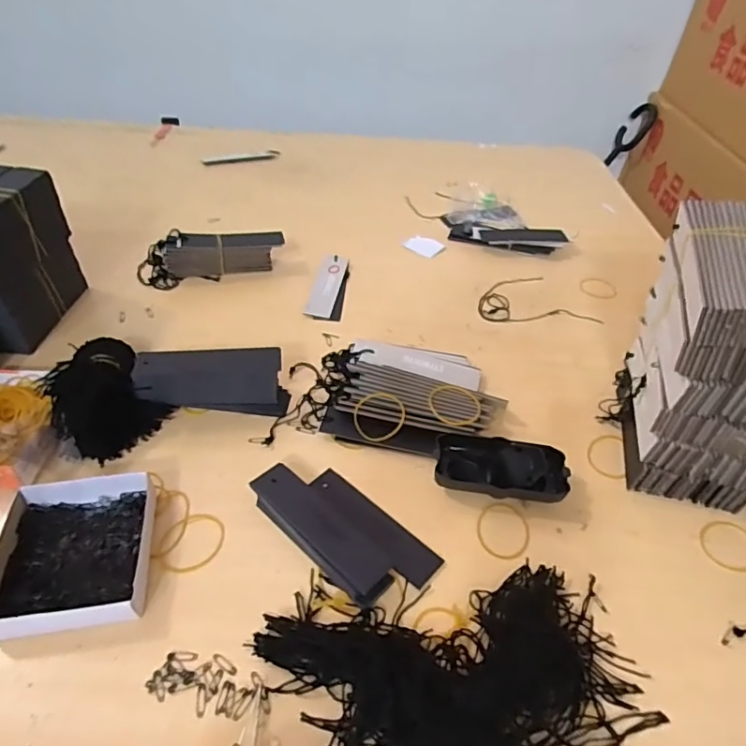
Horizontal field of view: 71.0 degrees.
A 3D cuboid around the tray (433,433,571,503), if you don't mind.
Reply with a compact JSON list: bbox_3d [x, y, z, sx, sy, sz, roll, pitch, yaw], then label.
[{"bbox_3d":[0.109,0.084,0.452,0.110,0.028,0.055,10,45,6],"label":"tray"}]

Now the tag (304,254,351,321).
[{"bbox_3d":[-0.056,-0.112,0.666,0.032,0.006,0.132,17,45,-3],"label":"tag"}]

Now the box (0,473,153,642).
[{"bbox_3d":[-0.216,0.131,0.383,0.101,0.026,0.112,-7,45,-11],"label":"box"}]

